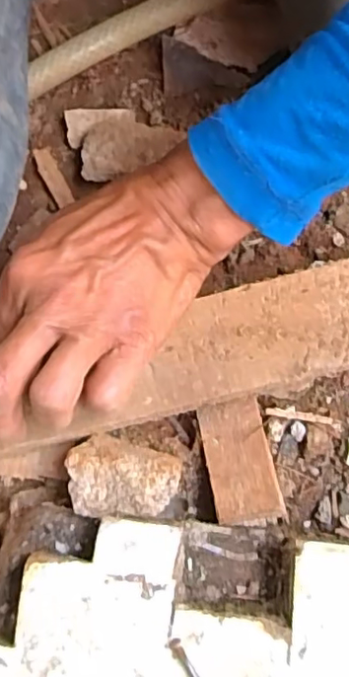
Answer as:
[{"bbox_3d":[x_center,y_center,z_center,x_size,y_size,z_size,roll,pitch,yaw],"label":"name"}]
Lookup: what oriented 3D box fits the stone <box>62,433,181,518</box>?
[{"bbox_3d":[-0.027,0.074,0.323,0.056,0.031,0.040,0,73,0],"label":"stone"}]

